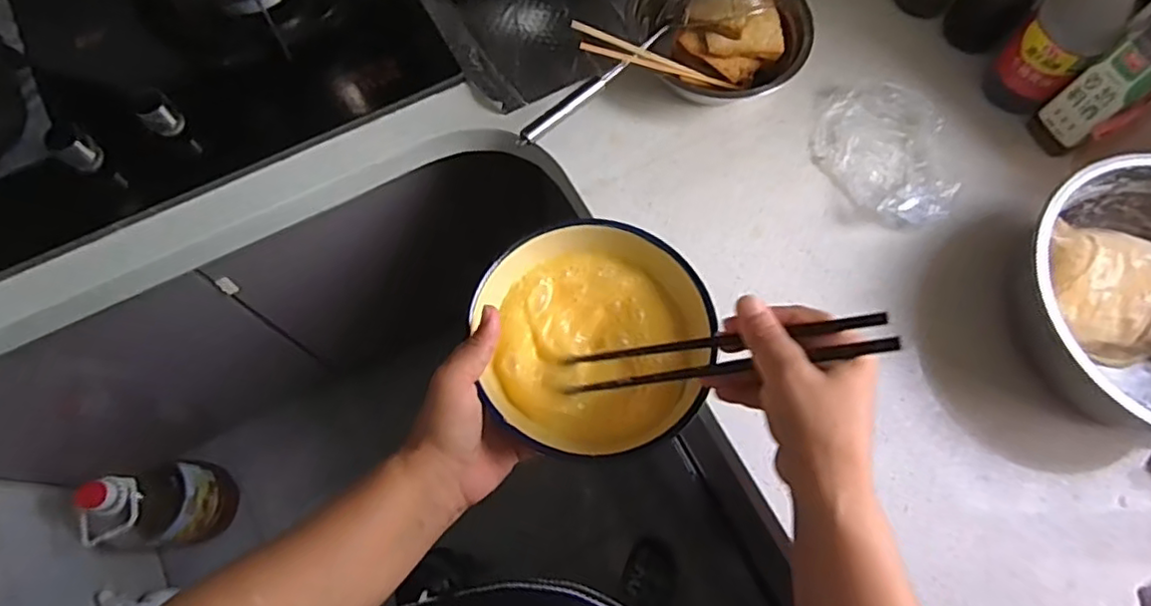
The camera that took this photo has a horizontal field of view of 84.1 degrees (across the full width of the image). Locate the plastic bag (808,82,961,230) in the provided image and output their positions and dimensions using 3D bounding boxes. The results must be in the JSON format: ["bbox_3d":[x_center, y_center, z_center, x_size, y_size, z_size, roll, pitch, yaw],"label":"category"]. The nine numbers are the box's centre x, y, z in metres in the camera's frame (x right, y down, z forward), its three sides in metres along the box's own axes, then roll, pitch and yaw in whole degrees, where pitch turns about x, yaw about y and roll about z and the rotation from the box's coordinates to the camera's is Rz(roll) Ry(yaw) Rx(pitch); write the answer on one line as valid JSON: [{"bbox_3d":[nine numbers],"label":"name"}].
[{"bbox_3d":[0.374,-0.184,0.757,0.156,0.035,0.198,-33,74,-12],"label":"plastic bag"}]

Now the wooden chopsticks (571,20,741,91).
[{"bbox_3d":[0.093,-0.274,0.731,0.220,0.022,0.023,7,68,-28],"label":"wooden chopsticks"}]

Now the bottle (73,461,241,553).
[{"bbox_3d":[-0.793,0.391,1.248,0.131,0.347,0.158,-6,70,-3],"label":"bottle"}]

